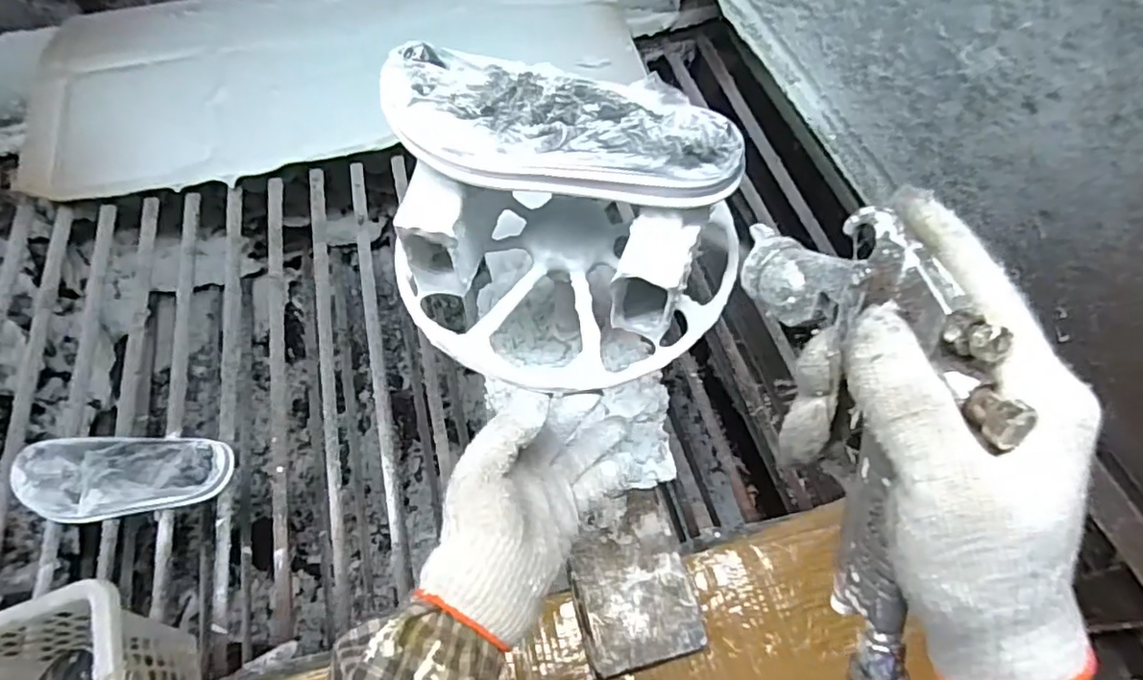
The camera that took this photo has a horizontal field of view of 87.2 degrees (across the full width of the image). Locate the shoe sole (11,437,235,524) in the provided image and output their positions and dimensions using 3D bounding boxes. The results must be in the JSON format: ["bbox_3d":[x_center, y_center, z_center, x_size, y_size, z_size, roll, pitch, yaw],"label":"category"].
[{"bbox_3d":[-0.531,0.163,0.708,0.247,0.033,0.096,0,60,4],"label":"shoe sole"}]

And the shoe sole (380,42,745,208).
[{"bbox_3d":[-0.010,-0.137,0.397,0.237,0.025,0.092,13,70,7],"label":"shoe sole"}]

